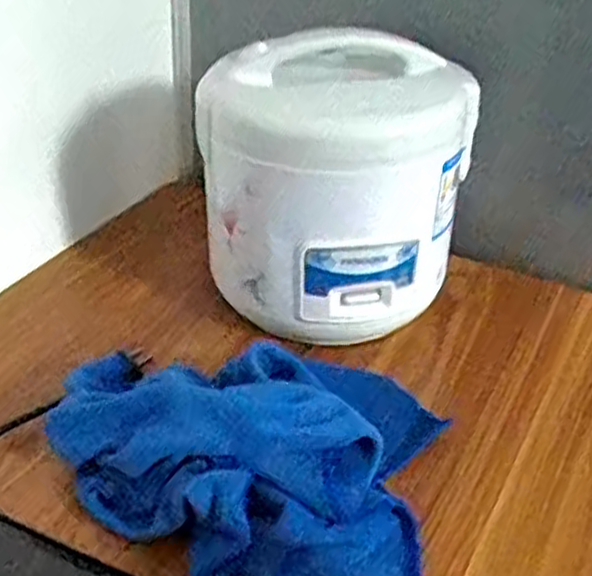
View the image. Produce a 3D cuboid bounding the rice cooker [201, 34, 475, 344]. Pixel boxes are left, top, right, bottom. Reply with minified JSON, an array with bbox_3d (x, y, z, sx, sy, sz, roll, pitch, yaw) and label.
[{"bbox_3d":[0.032,-0.086,0.648,0.182,0.194,0.179,0,35,0],"label":"rice cooker"}]

